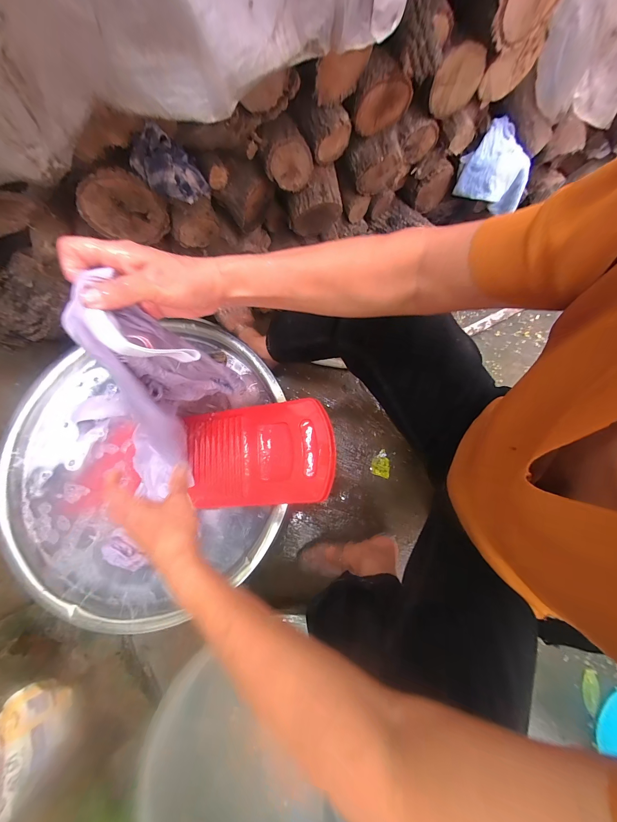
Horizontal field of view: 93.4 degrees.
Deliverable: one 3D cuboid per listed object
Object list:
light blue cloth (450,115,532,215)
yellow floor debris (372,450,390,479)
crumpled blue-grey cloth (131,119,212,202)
[{"bbox_3d":[0.433,-0.545,0.663,0.165,0.133,0.074,28,79,8],"label":"light blue cloth"},{"bbox_3d":[0.191,0.138,0.769,0.047,0.024,0.069,13,77,5],"label":"yellow floor debris"},{"bbox_3d":[-0.233,-0.399,0.477,0.107,0.063,0.071,38,80,9],"label":"crumpled blue-grey cloth"}]

